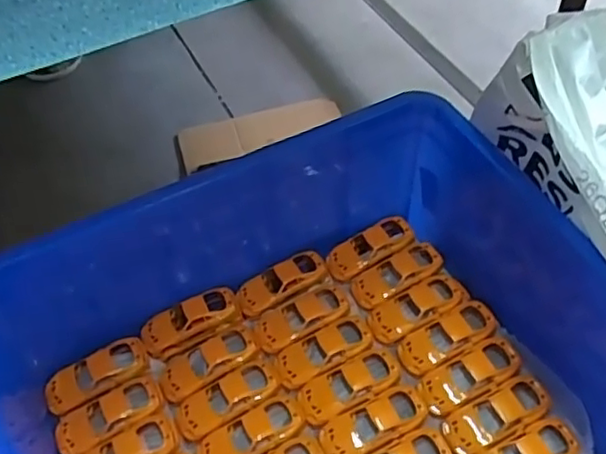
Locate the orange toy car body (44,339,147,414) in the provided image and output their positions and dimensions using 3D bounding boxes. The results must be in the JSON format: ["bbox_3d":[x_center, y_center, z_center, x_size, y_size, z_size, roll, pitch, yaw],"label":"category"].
[{"bbox_3d":[-0.258,0.180,0.774,0.127,0.024,0.058,-22,55,-13],"label":"orange toy car body"}]

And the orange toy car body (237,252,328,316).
[{"bbox_3d":[-0.028,0.074,0.853,0.128,0.025,0.052,-23,55,-13],"label":"orange toy car body"}]

